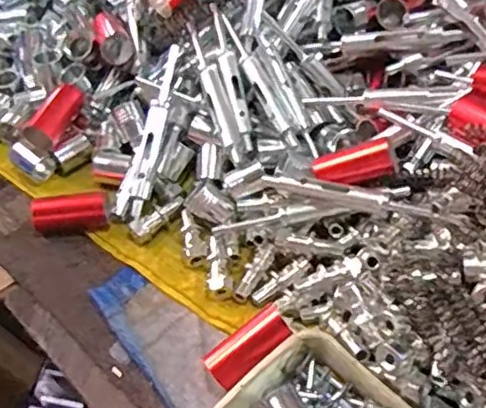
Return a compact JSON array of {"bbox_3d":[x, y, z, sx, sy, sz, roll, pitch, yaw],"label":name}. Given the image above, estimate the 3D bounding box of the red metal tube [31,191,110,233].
[{"bbox_3d":[-0.145,0.008,0.531,0.061,0.025,0.023,-11,50,-5],"label":"red metal tube"}]

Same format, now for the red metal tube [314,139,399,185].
[{"bbox_3d":[0.087,-0.031,0.492,0.061,0.023,0.019,-11,48,17],"label":"red metal tube"}]

